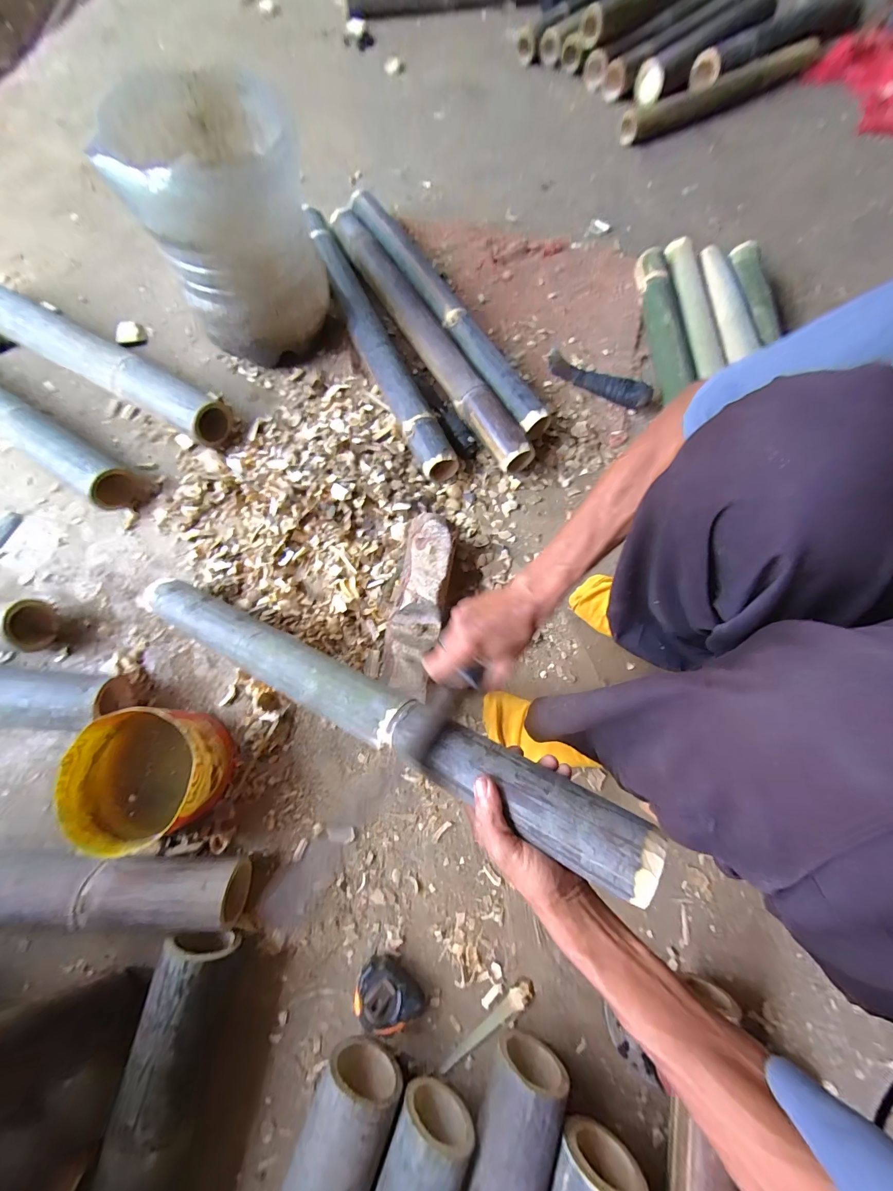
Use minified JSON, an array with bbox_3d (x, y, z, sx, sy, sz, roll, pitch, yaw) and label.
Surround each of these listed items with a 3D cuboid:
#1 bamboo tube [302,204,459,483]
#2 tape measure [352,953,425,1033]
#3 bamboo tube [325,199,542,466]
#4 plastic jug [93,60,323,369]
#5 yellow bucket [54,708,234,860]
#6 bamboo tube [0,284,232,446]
[{"bbox_3d":[-0.141,-0.478,0.704,0.055,0.056,0.645,-23,75,-8],"label":"bamboo tube"},{"bbox_3d":[-0.069,0.473,0.465,0.077,0.041,0.054,30,75,6],"label":"tape measure"},{"bbox_3d":[-0.042,-0.479,0.725,0.060,0.074,0.647,-28,77,-10],"label":"bamboo tube"},{"bbox_3d":[-0.340,-0.584,0.630,0.239,0.237,0.276,-23,76,-9],"label":"plastic jug"},{"bbox_3d":[-0.366,0.220,0.492,0.156,0.097,0.145,1,74,-2],"label":"yellow bucket"},{"bbox_3d":[-0.632,-0.419,0.689,0.574,0.081,0.075,28,75,6],"label":"bamboo tube"}]

